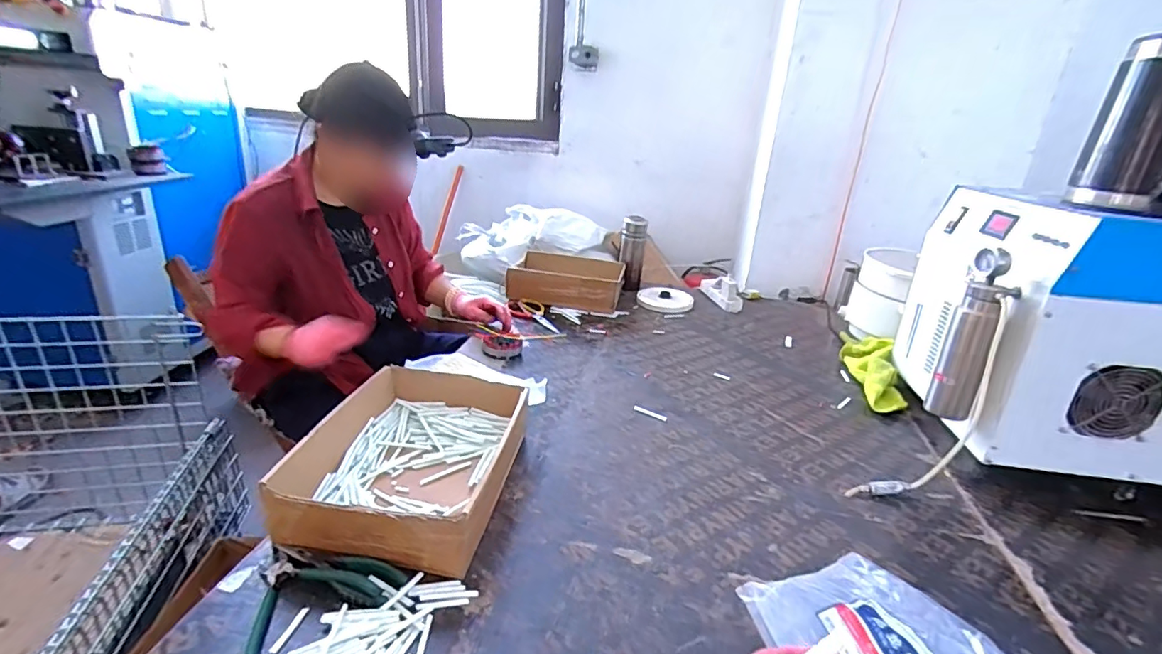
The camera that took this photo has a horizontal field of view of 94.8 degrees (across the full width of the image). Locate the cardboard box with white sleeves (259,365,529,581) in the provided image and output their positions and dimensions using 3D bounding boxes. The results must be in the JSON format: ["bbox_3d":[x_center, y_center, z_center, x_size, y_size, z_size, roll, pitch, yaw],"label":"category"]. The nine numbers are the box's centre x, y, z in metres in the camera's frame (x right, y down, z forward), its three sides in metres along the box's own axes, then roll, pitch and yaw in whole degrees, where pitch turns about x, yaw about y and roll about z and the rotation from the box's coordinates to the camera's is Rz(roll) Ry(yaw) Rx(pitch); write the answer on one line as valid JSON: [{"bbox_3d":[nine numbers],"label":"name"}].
[{"bbox_3d":[-0.220,0.175,0.747,0.247,0.094,0.343,6,23,6],"label":"cardboard box with white sleeves"}]

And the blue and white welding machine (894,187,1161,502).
[{"bbox_3d":[1.001,0.022,0.853,0.811,0.361,0.355,8,23,11],"label":"blue and white welding machine"}]

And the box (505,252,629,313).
[{"bbox_3d":[-0.038,-0.125,1.502,0.297,0.097,0.222,9,24,9],"label":"box"}]

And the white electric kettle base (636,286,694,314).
[{"bbox_3d":[0.246,-0.082,1.556,0.159,0.028,0.152,7,23,6],"label":"white electric kettle base"}]

